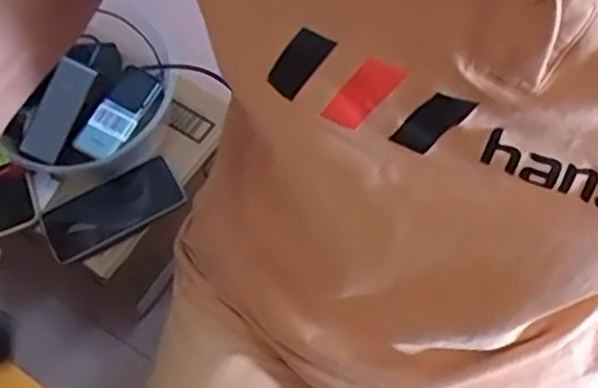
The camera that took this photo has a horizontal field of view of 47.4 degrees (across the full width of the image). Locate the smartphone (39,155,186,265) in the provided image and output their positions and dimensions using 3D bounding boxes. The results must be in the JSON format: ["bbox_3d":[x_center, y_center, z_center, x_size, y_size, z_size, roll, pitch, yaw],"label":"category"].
[{"bbox_3d":[-0.222,0.017,0.813,0.162,0.016,0.075,-30,68,-13],"label":"smartphone"}]

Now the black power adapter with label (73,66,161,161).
[{"bbox_3d":[-0.221,-0.096,0.832,0.050,0.022,0.123,31,69,-6],"label":"black power adapter with label"}]

